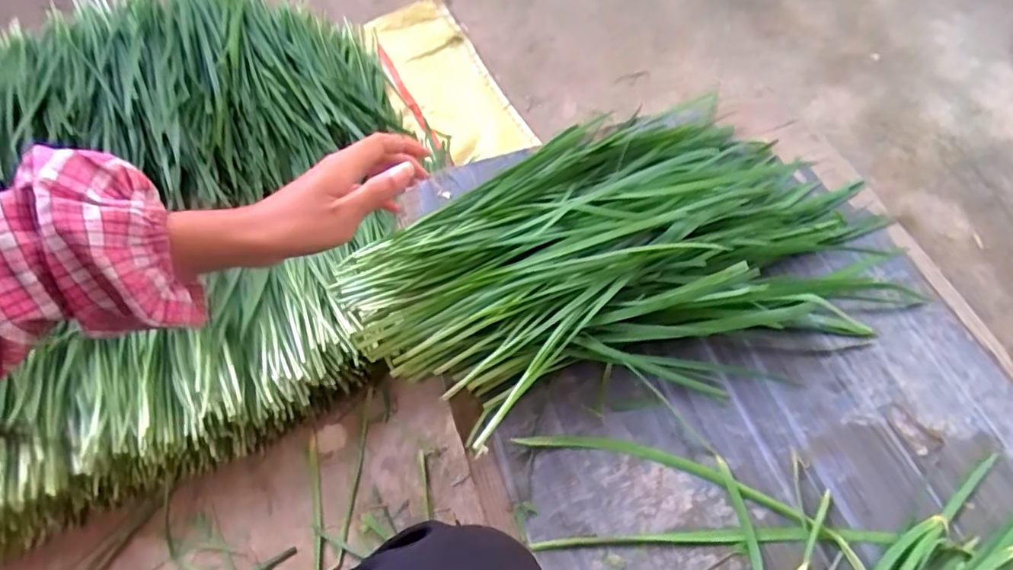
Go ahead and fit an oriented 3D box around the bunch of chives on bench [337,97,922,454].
[{"bbox_3d":[0.094,-0.042,0.474,0.441,0.058,0.274,-21,63,-9],"label":"bunch of chives on bench"}]

